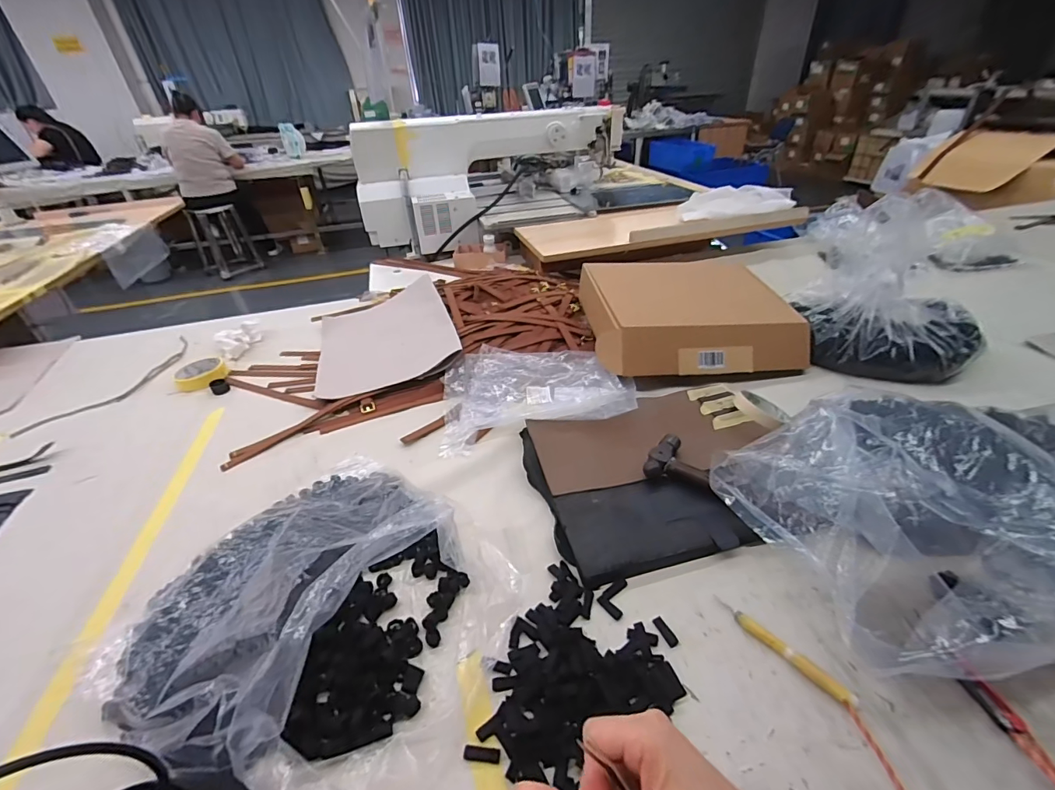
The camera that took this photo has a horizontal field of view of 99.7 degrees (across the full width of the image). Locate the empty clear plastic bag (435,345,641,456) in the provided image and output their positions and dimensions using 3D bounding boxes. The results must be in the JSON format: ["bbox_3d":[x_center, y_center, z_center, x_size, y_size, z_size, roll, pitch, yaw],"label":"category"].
[{"bbox_3d":[0.015,-0.020,0.738,0.307,0.054,0.234,-6,36,-3],"label":"empty clear plastic bag"}]

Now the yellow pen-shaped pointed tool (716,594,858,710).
[{"bbox_3d":[0.236,0.236,0.416,0.012,0.017,0.123,-29,43,-31],"label":"yellow pen-shaped pointed tool"}]

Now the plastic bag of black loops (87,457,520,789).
[{"bbox_3d":[-0.197,0.177,0.438,0.351,0.132,0.320,14,39,23],"label":"plastic bag of black loops"}]

